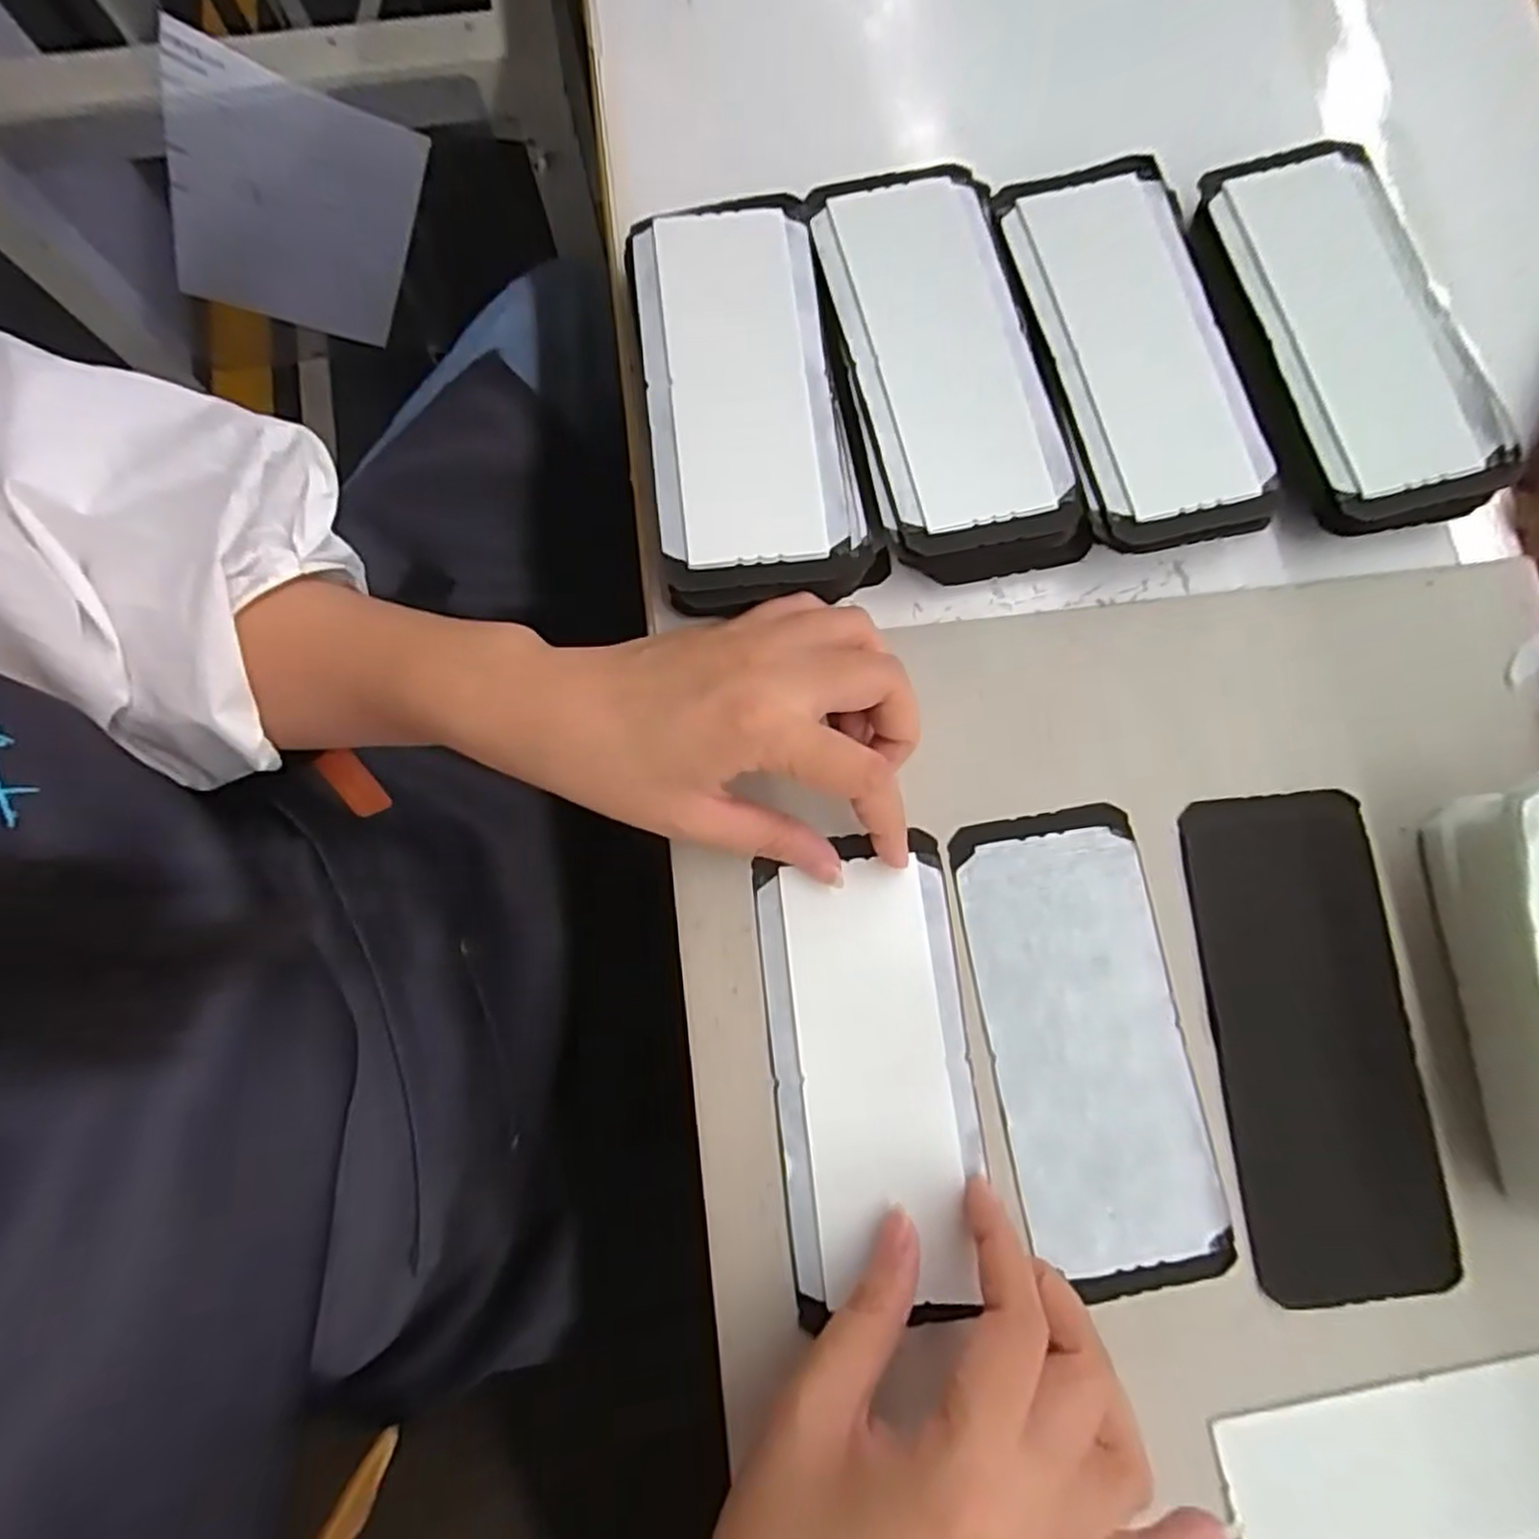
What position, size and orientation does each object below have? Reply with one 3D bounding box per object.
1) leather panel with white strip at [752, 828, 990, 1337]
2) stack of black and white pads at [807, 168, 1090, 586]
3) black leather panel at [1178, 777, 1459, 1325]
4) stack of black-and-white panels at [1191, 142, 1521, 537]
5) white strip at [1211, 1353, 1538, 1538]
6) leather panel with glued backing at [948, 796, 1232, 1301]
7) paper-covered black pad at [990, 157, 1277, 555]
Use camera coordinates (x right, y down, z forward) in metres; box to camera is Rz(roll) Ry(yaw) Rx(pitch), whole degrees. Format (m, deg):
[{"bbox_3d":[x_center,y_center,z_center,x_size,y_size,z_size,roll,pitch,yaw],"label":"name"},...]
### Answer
[{"bbox_3d":[0.036,0.105,0.270,0.070,0.009,0.155,-6,79,0],"label":"leather panel with white strip"},{"bbox_3d":[0.067,-0.155,0.307,0.075,0.033,0.164,-14,81,-3],"label":"stack of black and white pads"},{"bbox_3d":[0.198,0.096,0.277,0.070,0.005,0.171,-4,79,0],"label":"black leather panel"},{"bbox_3d":[0.235,-0.174,0.313,0.075,0.031,0.159,-14,81,-3],"label":"stack of black-and-white panels"},{"bbox_3d":[0.223,0.232,0.251,0.142,0.004,0.053,-11,80,-3],"label":"white strip"},{"bbox_3d":[0.115,0.098,0.275,0.070,0.004,0.162,-9,79,-1],"label":"leather panel with glued backing"},{"bbox_3d":[0.141,-0.164,0.308,0.069,0.032,0.160,-14,81,-3],"label":"paper-covered black pad"}]

